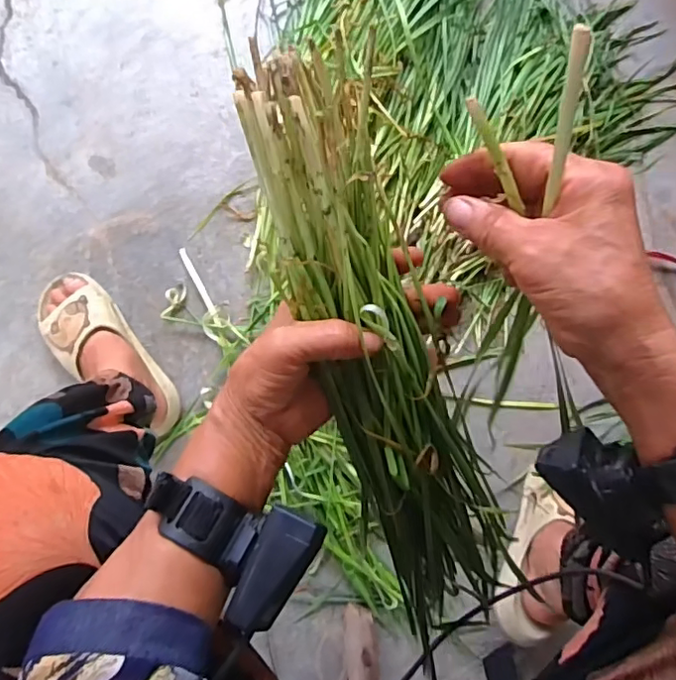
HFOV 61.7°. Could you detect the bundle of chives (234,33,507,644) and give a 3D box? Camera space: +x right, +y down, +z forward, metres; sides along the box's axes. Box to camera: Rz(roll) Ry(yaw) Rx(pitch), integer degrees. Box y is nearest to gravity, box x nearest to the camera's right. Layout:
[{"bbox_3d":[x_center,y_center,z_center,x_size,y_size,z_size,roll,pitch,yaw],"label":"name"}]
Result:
[{"bbox_3d":[0.036,0.027,0.376,0.088,0.053,0.405,-21,114,-5],"label":"bundle of chives"}]

